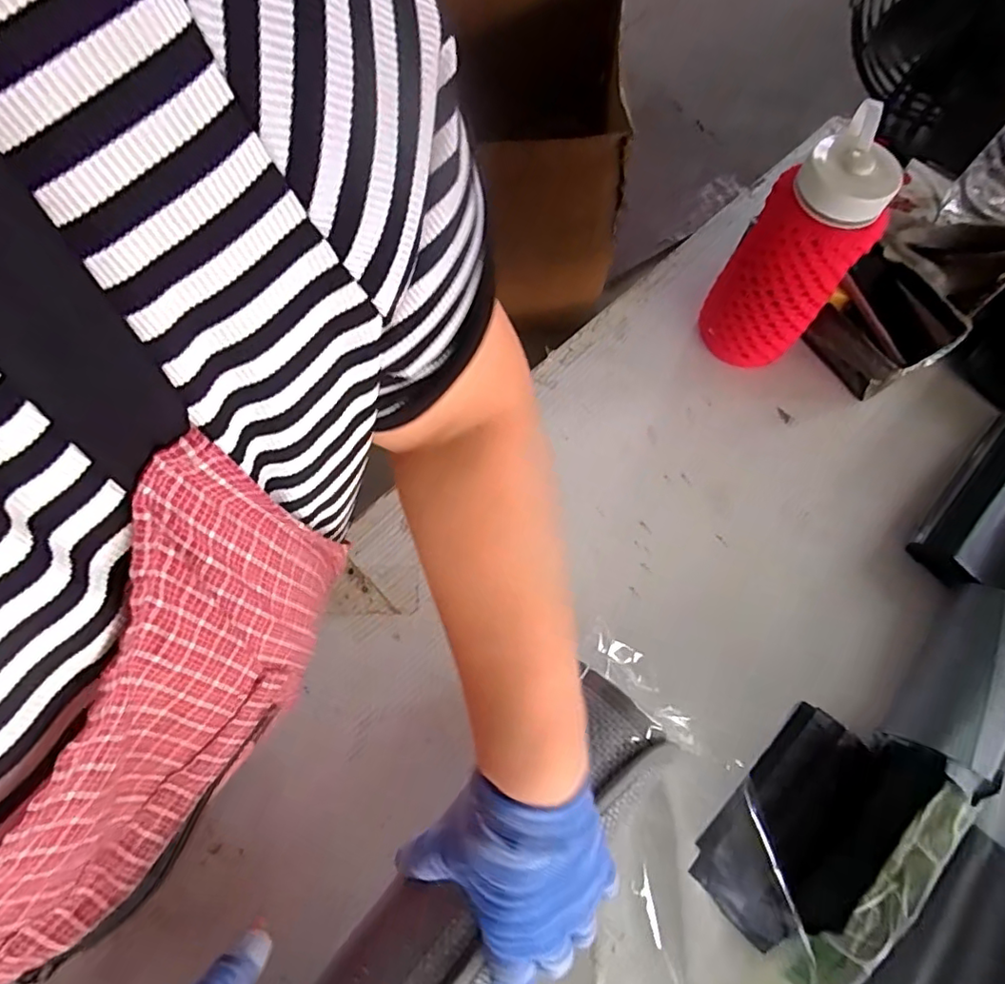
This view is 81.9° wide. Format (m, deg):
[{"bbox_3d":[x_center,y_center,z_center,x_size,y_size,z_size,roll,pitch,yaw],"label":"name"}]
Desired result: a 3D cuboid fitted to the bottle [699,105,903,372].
[{"bbox_3d":[0.259,-0.211,0.528,0.096,0.210,0.100,34,71,11],"label":"bottle"}]

